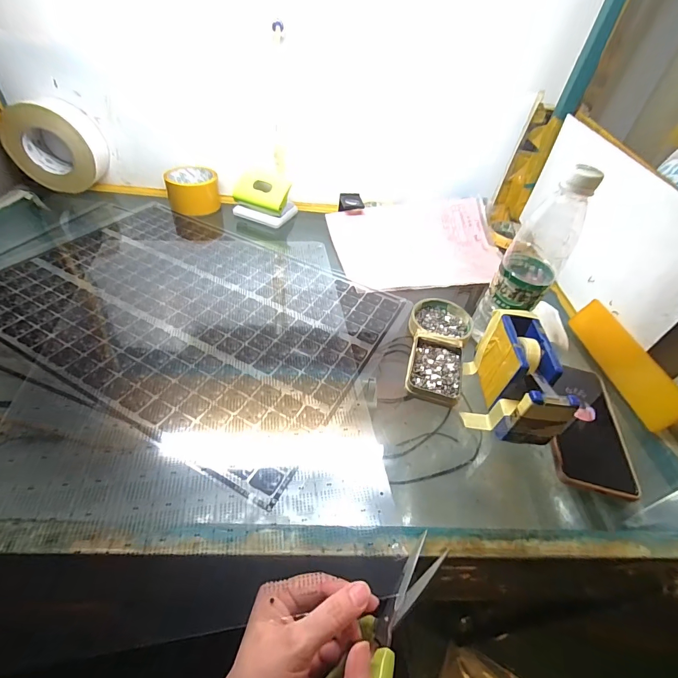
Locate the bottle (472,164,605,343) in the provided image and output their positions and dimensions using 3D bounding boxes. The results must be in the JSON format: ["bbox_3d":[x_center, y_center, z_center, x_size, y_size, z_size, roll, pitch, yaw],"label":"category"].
[{"bbox_3d":[0.224,-0.088,0.416,0.062,0.213,0.071,31,49,22],"label":"bottle"}]

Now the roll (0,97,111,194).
[{"bbox_3d":[-0.505,-0.340,0.643,0.146,0.143,0.053,2,44,-6],"label":"roll"}]

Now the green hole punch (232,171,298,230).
[{"bbox_3d":[-0.139,-0.264,0.661,0.102,0.072,0.068,19,45,11],"label":"green hole punch"}]

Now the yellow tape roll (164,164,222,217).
[{"bbox_3d":[-0.265,-0.270,0.652,0.087,0.057,0.087,4,44,-4],"label":"yellow tape roll"}]

